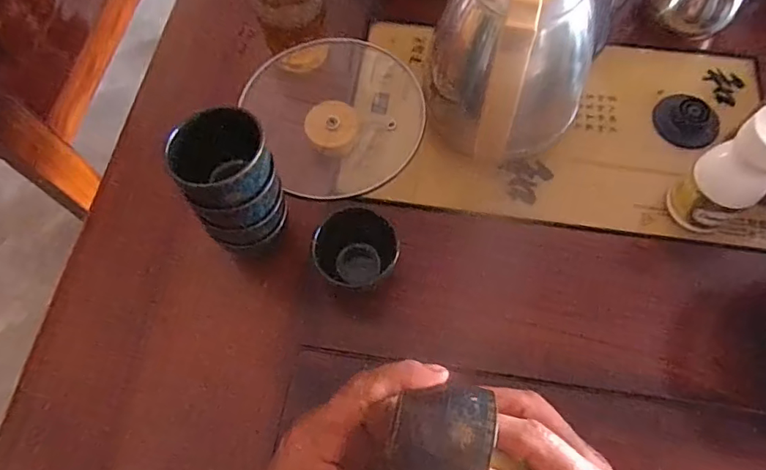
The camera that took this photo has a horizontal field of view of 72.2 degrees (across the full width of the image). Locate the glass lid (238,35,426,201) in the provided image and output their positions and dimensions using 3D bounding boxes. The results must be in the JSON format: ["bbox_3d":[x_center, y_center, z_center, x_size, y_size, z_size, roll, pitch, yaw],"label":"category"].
[{"bbox_3d":[-0.042,-0.107,0.456,0.146,0.051,0.150,-1,69,2],"label":"glass lid"}]

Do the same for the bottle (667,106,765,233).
[{"bbox_3d":[0.253,-0.043,0.377,0.049,0.107,0.050,-38,71,-13],"label":"bottle"}]

